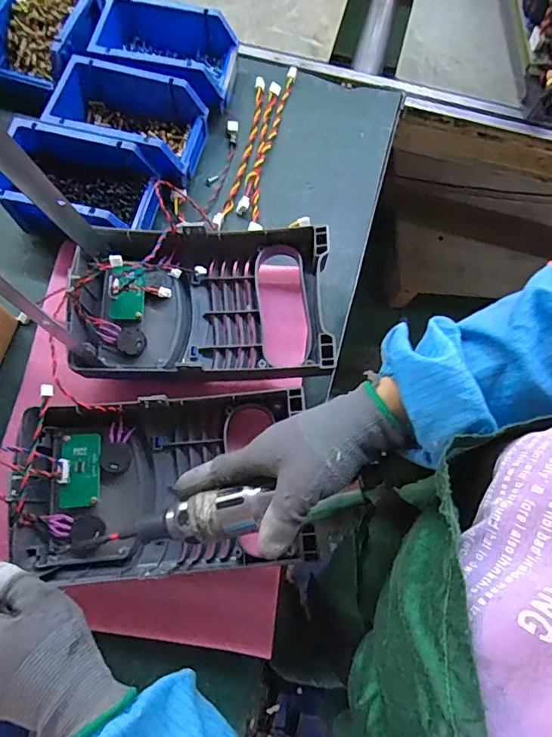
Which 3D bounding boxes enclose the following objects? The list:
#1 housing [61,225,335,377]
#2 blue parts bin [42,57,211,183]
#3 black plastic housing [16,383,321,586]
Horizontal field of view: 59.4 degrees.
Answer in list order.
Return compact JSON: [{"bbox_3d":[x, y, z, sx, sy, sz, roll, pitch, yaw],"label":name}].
[{"bbox_3d":[-0.074,-0.068,0.509,0.252,0.071,0.166,-1,72,-2],"label":"housing"},{"bbox_3d":[-0.173,-0.286,0.563,0.168,0.066,0.099,13,72,2],"label":"blue parts bin"},{"bbox_3d":[-0.098,0.102,0.442,0.253,0.073,0.158,-3,72,-3],"label":"black plastic housing"}]

